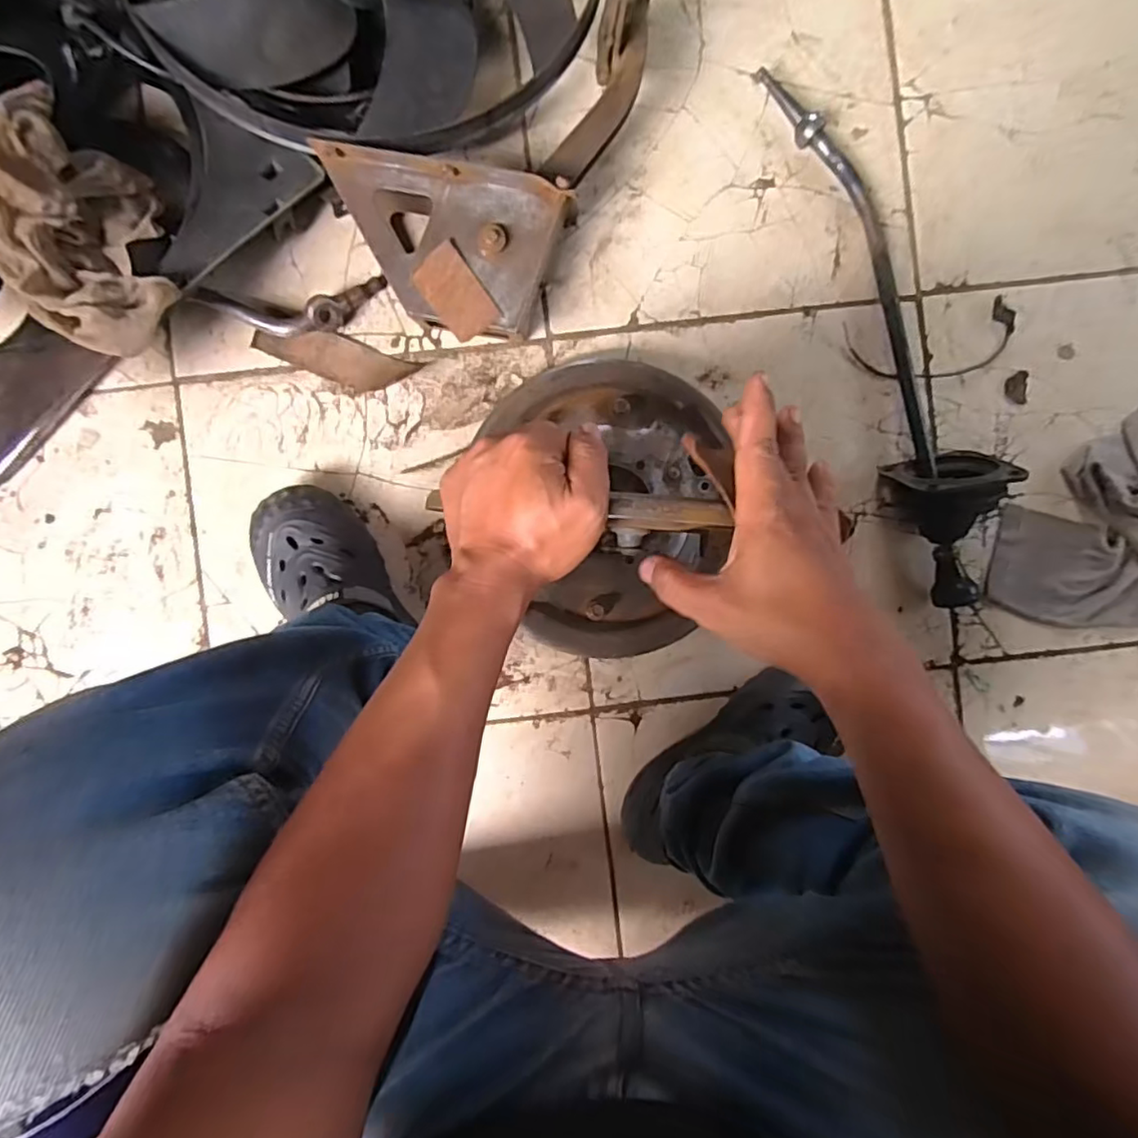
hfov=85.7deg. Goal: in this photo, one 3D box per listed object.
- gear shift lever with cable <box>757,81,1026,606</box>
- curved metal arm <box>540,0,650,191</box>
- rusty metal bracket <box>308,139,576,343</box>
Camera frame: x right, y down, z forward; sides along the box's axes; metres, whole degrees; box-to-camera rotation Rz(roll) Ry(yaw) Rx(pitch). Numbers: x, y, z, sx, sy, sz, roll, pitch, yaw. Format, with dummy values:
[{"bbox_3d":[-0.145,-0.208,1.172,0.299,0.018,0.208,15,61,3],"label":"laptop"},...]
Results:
[{"bbox_3d":[0.333,-0.243,0.616,0.114,0.103,0.594,-23,93,2],"label":"gear shift lever with cable"},{"bbox_3d":[0.034,-0.457,0.575,0.053,0.068,0.202,24,91,-1],"label":"curved metal arm"},{"bbox_3d":[-0.125,-0.316,0.621,0.229,0.089,0.151,10,94,0],"label":"rusty metal bracket"}]

